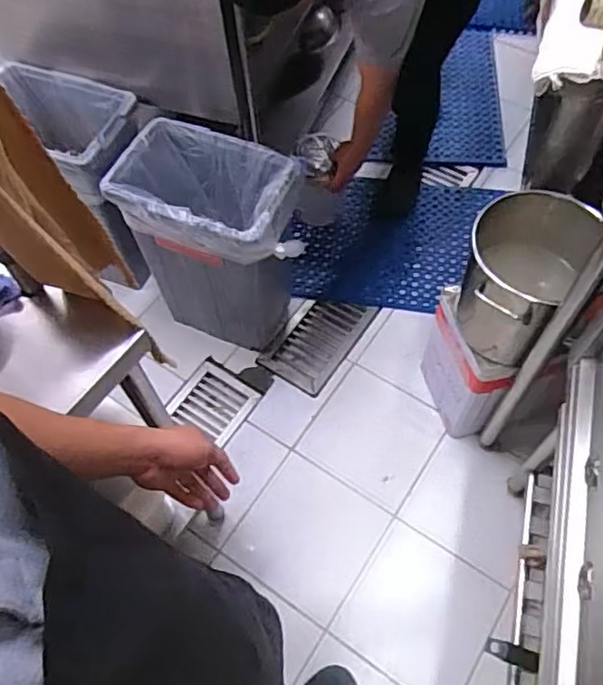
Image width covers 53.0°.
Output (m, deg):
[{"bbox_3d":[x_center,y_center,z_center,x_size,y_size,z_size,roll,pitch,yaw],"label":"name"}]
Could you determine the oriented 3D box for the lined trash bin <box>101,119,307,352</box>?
[{"bbox_3d":[-0.206,-0.220,1.532,0.436,0.566,0.273,11,61,9],"label":"lined trash bin"}]

